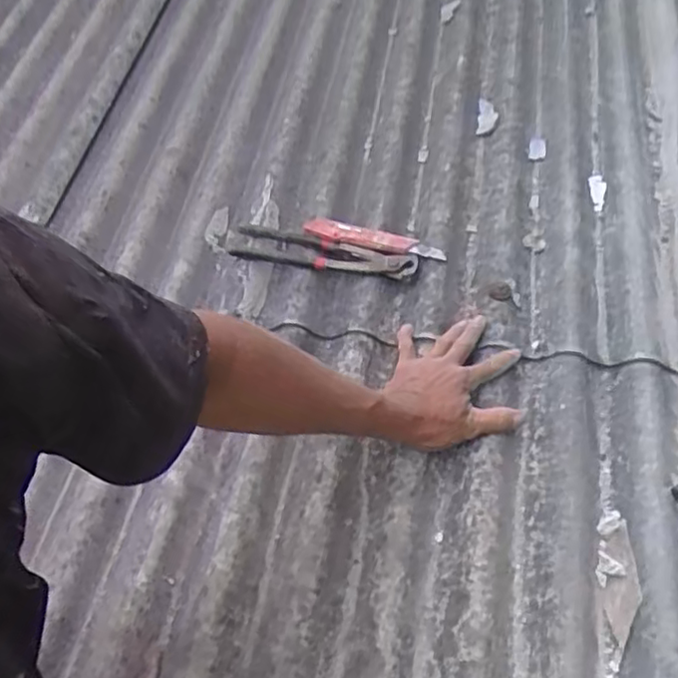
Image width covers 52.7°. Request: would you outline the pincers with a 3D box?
[{"bbox_3d":[-0.019,-0.101,0.816,0.218,0.014,0.046,10,67,12],"label":"pincers"}]

